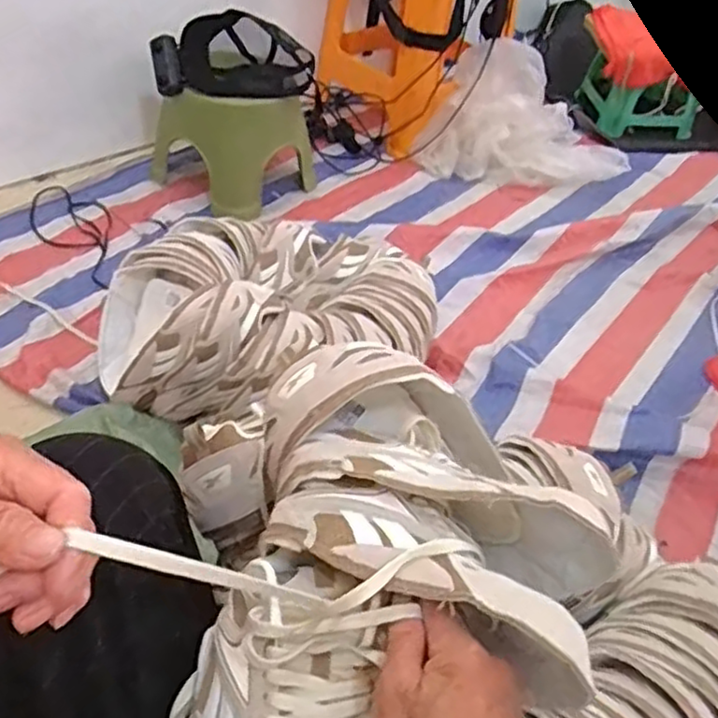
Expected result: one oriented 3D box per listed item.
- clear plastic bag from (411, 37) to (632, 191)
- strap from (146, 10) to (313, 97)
[{"bbox_3d":[0.401,-0.584,1.656,0.498,0.263,0.227,7,45,-1],"label":"clear plastic bag"},{"bbox_3d":[-0.243,-0.584,1.353,0.307,0.135,0.101,-2,45,-10],"label":"strap"}]

